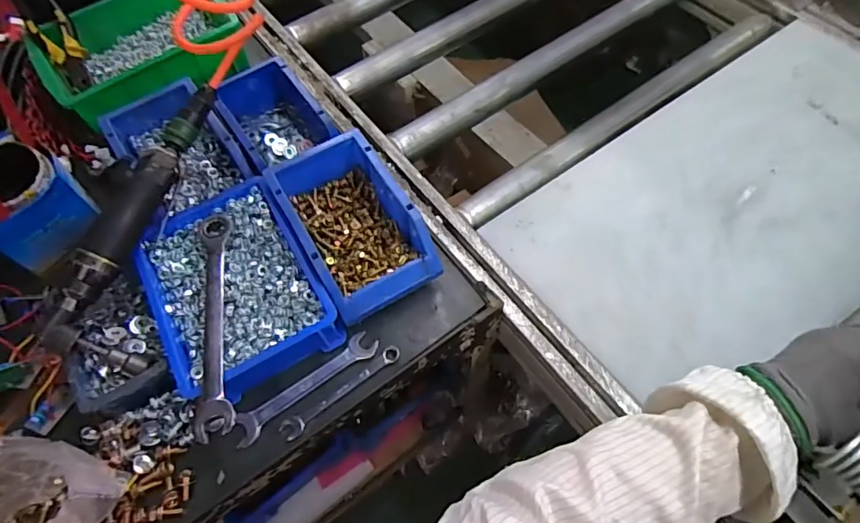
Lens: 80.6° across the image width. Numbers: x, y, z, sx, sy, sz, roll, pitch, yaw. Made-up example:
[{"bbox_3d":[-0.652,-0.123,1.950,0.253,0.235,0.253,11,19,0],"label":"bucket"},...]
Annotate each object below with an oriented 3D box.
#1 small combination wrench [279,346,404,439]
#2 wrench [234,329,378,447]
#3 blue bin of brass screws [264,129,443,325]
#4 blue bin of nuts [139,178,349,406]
[{"bbox_3d":[-0.084,0.124,0.483,0.130,0.005,0.019,-33,65,-14],"label":"small combination wrench"},{"bbox_3d":[-0.117,0.118,0.485,0.150,0.008,0.027,-35,65,-15],"label":"wrench"},{"bbox_3d":[-0.082,-0.038,0.534,0.114,0.075,0.186,-29,64,-12],"label":"blue bin of brass screws"},{"bbox_3d":[-0.192,0.028,0.510,0.146,0.062,0.209,-28,64,-12],"label":"blue bin of nuts"}]

